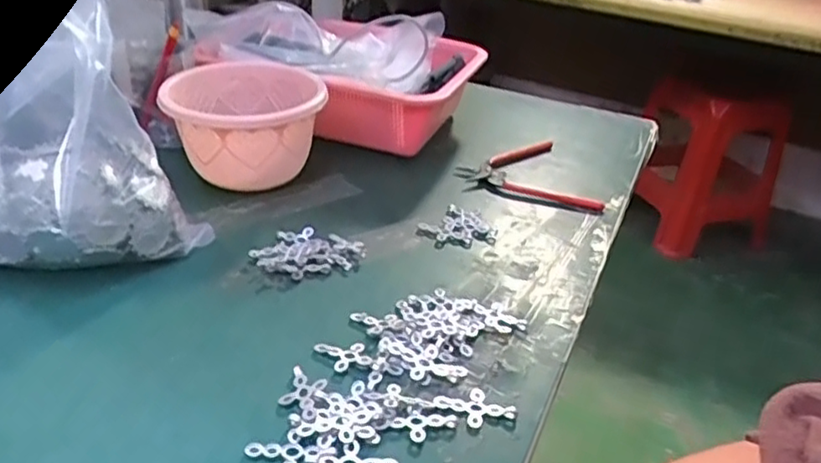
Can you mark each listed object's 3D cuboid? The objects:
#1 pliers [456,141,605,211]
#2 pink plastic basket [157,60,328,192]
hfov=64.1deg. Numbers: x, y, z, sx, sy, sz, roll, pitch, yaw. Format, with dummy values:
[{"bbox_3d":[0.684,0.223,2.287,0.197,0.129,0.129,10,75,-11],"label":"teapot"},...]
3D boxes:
[{"bbox_3d":[0.116,-0.056,0.669,0.115,0.019,0.125,-4,32,-14],"label":"pliers"},{"bbox_3d":[-0.153,-0.097,0.625,0.134,0.091,0.129,1,31,-6],"label":"pink plastic basket"}]

